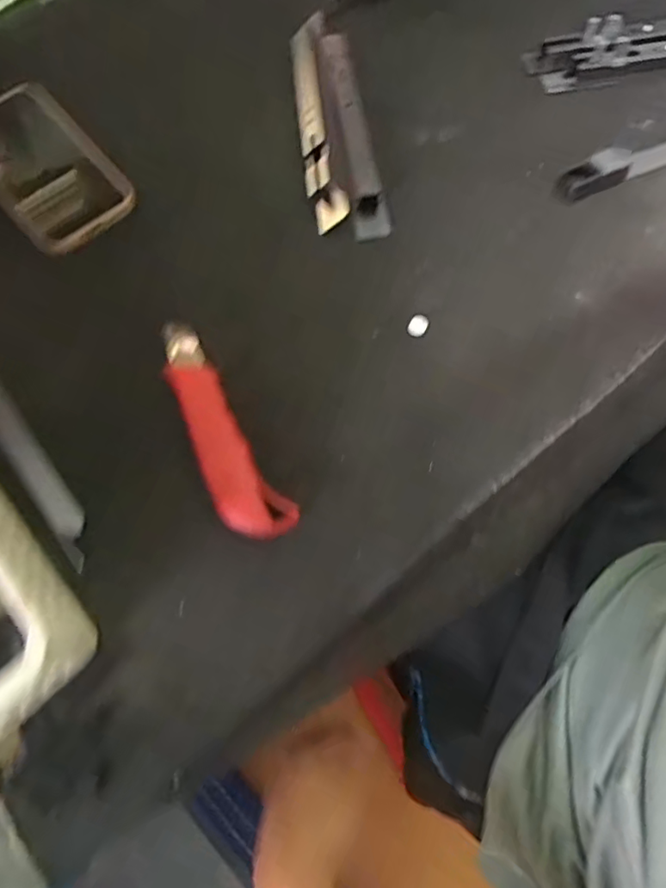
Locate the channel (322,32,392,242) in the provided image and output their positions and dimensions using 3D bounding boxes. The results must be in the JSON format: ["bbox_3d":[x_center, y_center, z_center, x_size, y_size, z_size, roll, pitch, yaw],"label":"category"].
[{"bbox_3d":[0.016,-0.254,0.429,0.026,0.017,0.205,-8,73,-2],"label":"channel"}]

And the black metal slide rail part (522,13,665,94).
[{"bbox_3d":[0.270,-0.332,0.451,0.200,0.029,0.055,-12,74,-3],"label":"black metal slide rail part"}]

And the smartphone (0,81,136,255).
[{"bbox_3d":[-0.227,-0.218,0.422,0.086,0.012,0.157,-40,77,-11],"label":"smartphone"}]

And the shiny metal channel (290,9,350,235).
[{"bbox_3d":[-0.014,-0.265,0.431,0.030,0.026,0.208,-7,73,-2],"label":"shiny metal channel"}]

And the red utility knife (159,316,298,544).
[{"bbox_3d":[-0.079,-0.011,0.350,0.040,0.014,0.165,-30,75,-8],"label":"red utility knife"}]

